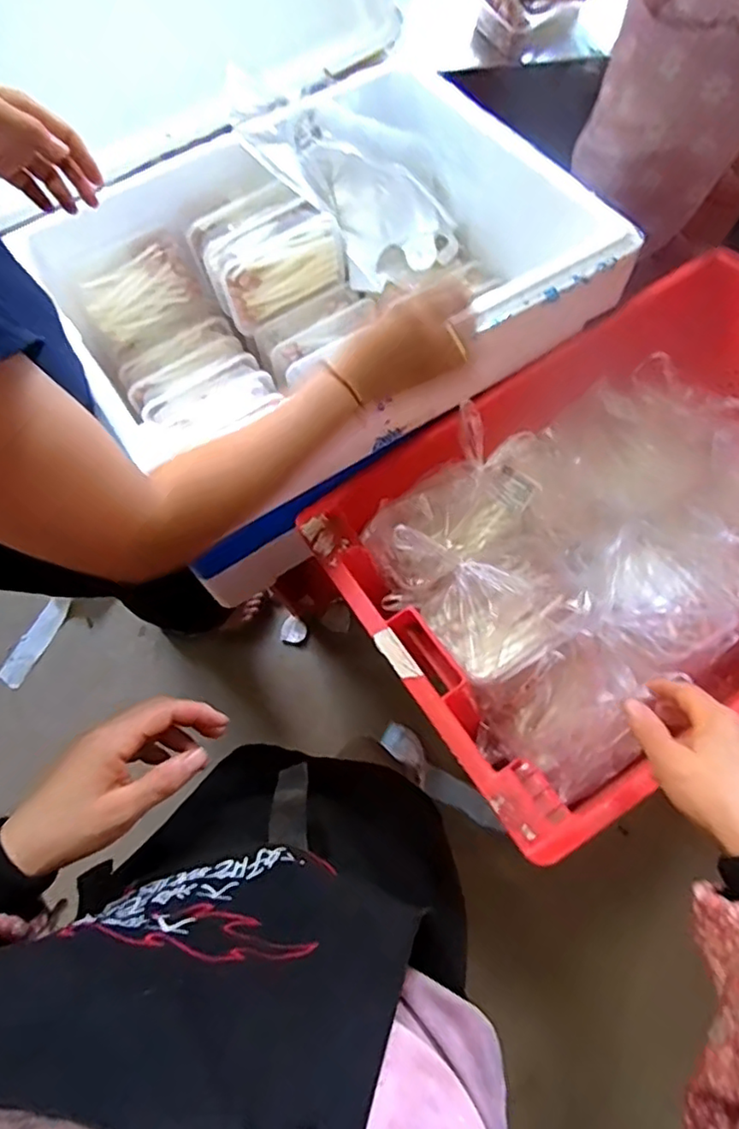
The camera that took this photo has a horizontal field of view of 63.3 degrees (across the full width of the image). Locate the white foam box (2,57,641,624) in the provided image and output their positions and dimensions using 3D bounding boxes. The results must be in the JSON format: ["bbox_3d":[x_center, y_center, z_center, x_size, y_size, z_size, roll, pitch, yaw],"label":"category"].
[{"bbox_3d":[-0.066,-0.334,0.732,0.595,0.223,0.475,-34,79,-8],"label":"white foam box"}]

